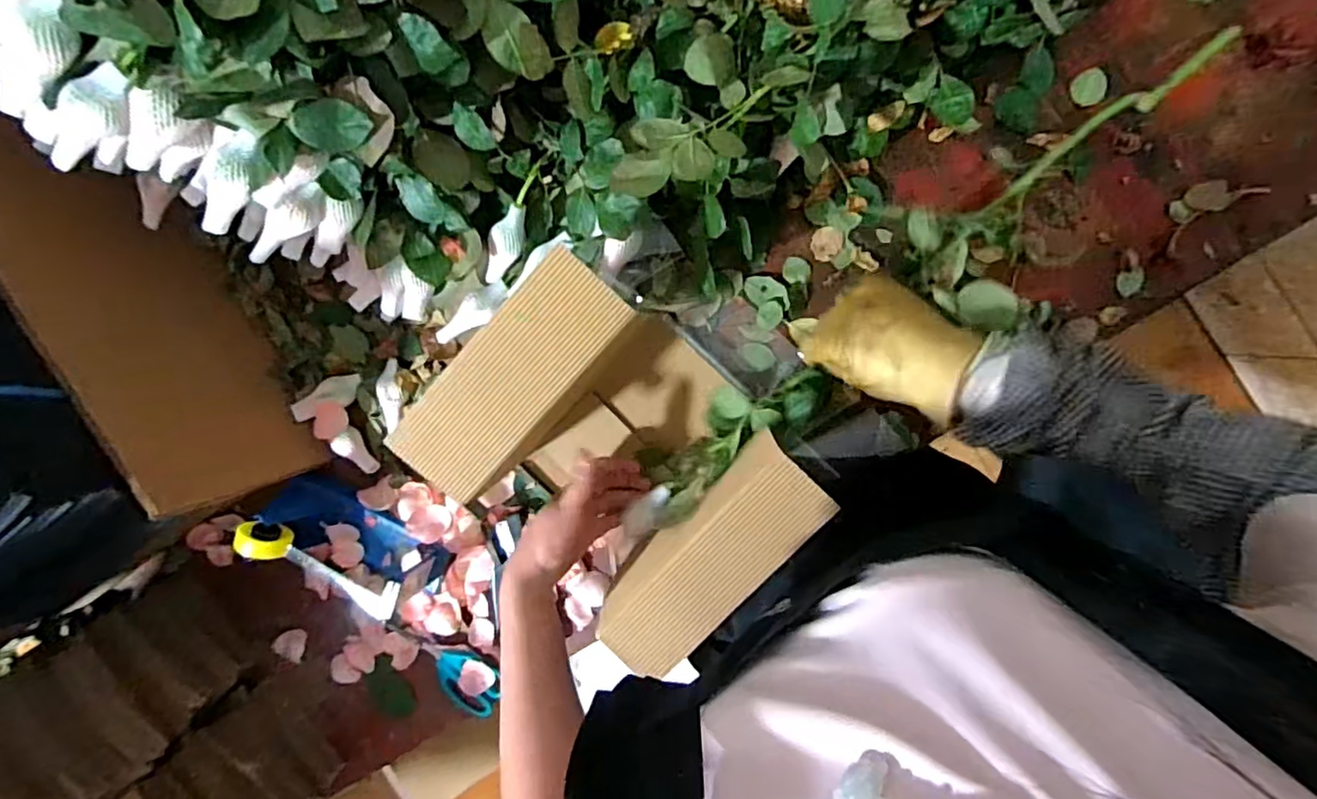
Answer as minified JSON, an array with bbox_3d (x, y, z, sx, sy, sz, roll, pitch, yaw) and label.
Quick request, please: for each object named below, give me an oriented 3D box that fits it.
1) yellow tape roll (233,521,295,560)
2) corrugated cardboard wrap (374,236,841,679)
[{"bbox_3d":[-0.384,0.137,0.617,0.050,0.046,0.021,39,99,2],"label":"yellow tape roll"},{"bbox_3d":[-0.029,0.050,0.573,0.285,0.185,0.210,45,99,1],"label":"corrugated cardboard wrap"}]

